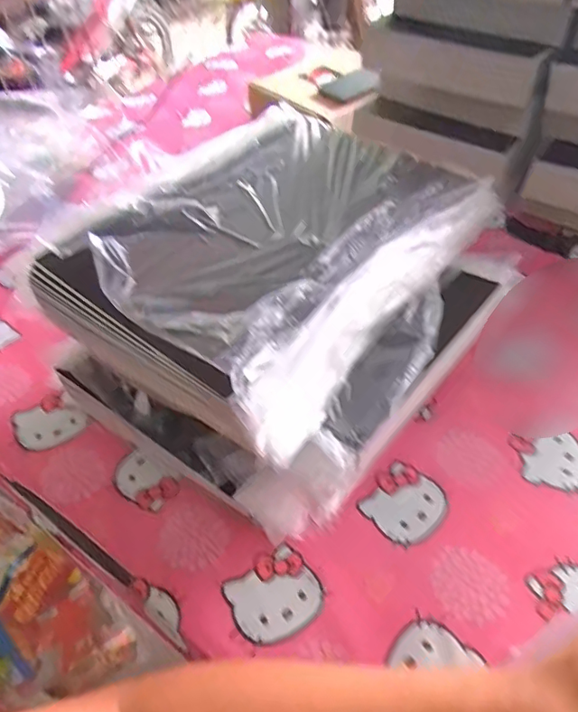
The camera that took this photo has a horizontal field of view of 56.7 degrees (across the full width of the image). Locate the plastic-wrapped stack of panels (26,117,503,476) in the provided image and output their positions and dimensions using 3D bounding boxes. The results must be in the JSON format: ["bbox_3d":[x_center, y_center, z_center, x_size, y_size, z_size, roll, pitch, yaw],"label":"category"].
[{"bbox_3d":[-0.010,-0.107,0.526,0.311,0.089,0.393,28,55,26],"label":"plastic-wrapped stack of panels"}]

